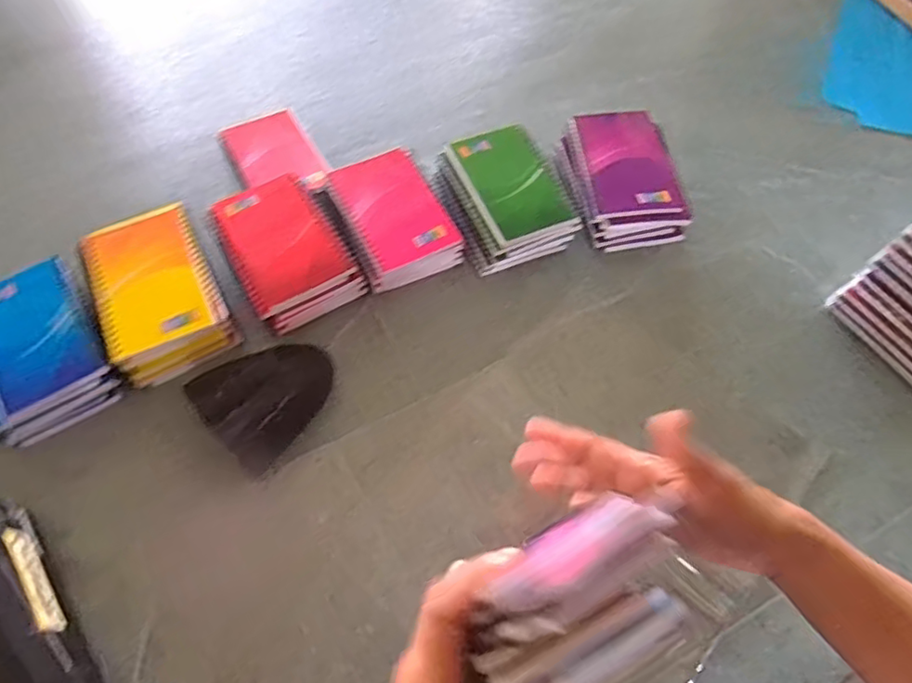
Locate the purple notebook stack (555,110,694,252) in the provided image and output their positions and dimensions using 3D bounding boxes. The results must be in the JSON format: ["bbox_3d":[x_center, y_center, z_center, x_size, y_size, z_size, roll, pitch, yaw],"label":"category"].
[{"bbox_3d":[0.170,-0.158,0.592,0.112,0.055,0.141,-8,63,-6],"label":"purple notebook stack"}]

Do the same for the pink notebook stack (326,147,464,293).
[{"bbox_3d":[-0.059,-0.117,0.563,0.086,0.028,0.131,-23,65,-13],"label":"pink notebook stack"}]

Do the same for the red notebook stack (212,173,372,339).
[{"bbox_3d":[-0.155,-0.083,0.545,0.092,0.032,0.141,-29,67,-16],"label":"red notebook stack"}]

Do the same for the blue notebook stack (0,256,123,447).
[{"bbox_3d":[-0.346,0.009,0.504,0.098,0.043,0.142,-26,66,-15],"label":"blue notebook stack"}]

